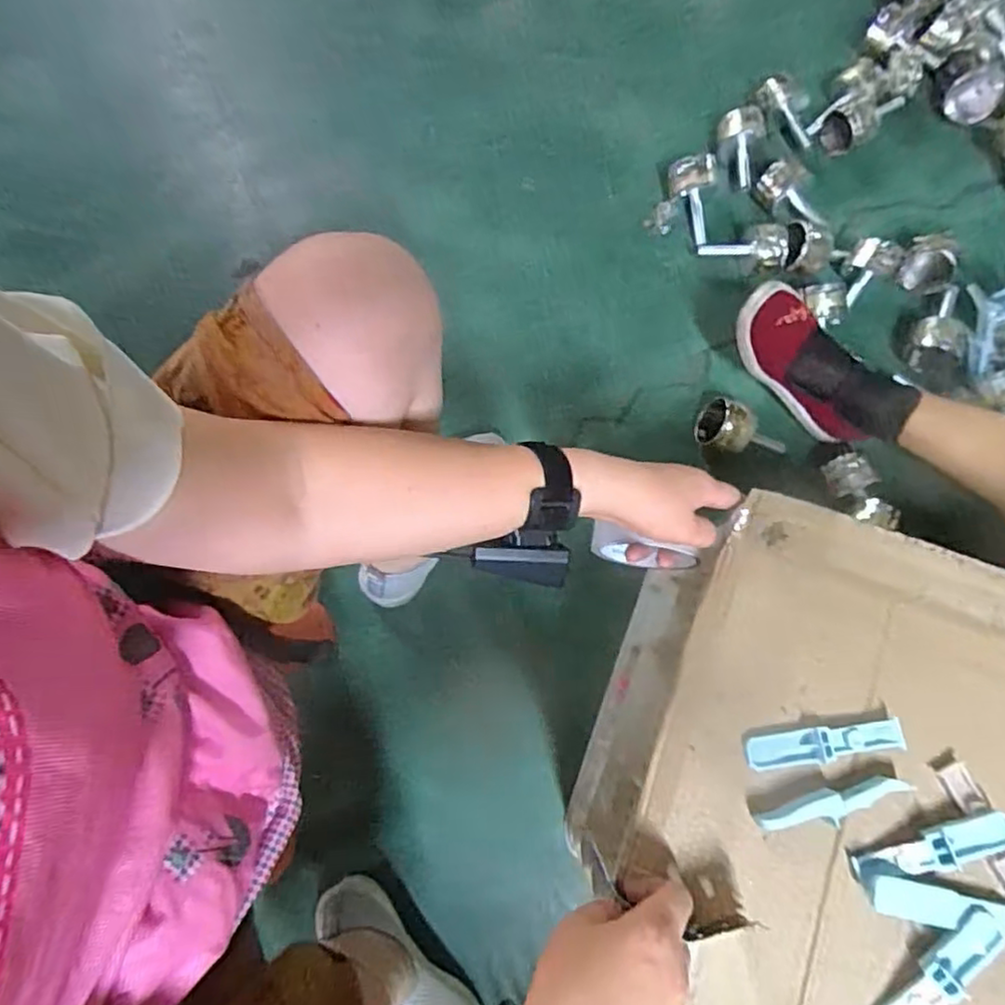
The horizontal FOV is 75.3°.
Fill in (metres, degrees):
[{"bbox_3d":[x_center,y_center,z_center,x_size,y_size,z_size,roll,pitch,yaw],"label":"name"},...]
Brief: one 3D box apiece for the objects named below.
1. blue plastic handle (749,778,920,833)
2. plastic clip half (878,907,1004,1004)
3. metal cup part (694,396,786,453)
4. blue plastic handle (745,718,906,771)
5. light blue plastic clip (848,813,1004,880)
[{"bbox_3d":[0.205,0.188,0.406,0.094,0.018,0.019,-16,75,-3],"label":"blue plastic handle"},{"bbox_3d":[0.257,0.281,0.384,0.098,0.013,0.026,-42,78,-10],"label":"plastic clip half"},{"bbox_3d":[0.277,-0.077,0.751,0.106,0.058,0.054,29,77,8],"label":"metal cup part"},{"bbox_3d":[0.207,0.156,0.419,0.096,0.008,0.021,-7,75,-1],"label":"blue plastic handle"},{"bbox_3d":[0.267,0.215,0.403,0.100,0.012,0.022,-15,75,-3],"label":"light blue plastic clip"}]

